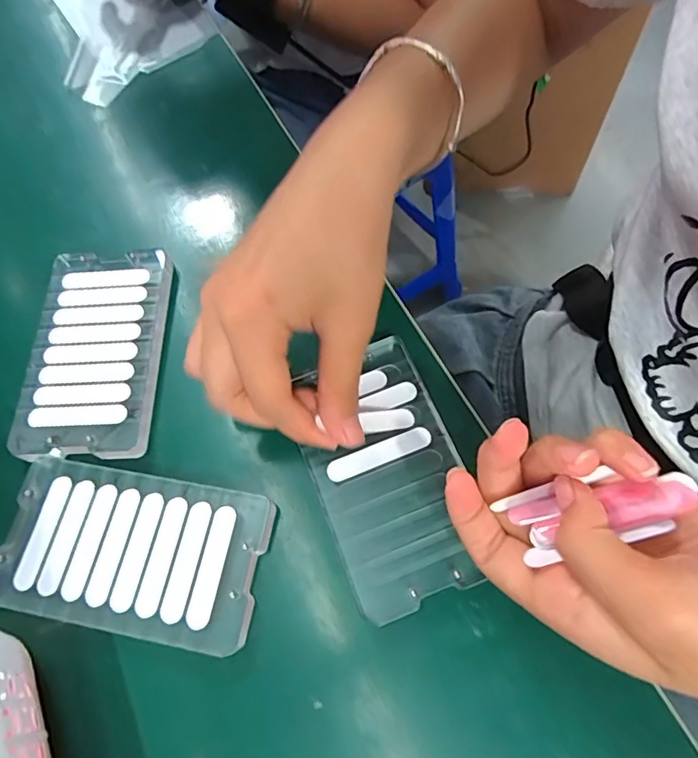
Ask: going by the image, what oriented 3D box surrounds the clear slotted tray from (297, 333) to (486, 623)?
[{"bbox_3d":[0.017,0.040,0.242,0.066,0.011,0.121,-19,65,-7],"label":"clear slotted tray"}]

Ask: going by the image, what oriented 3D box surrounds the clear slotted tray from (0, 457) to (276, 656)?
[{"bbox_3d":[-0.101,0.079,0.239,0.122,0.011,0.067,9,65,6],"label":"clear slotted tray"}]

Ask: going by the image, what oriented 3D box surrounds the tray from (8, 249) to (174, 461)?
[{"bbox_3d":[-0.138,-0.017,0.286,0.070,0.016,0.123,-2,64,1],"label":"tray"}]

